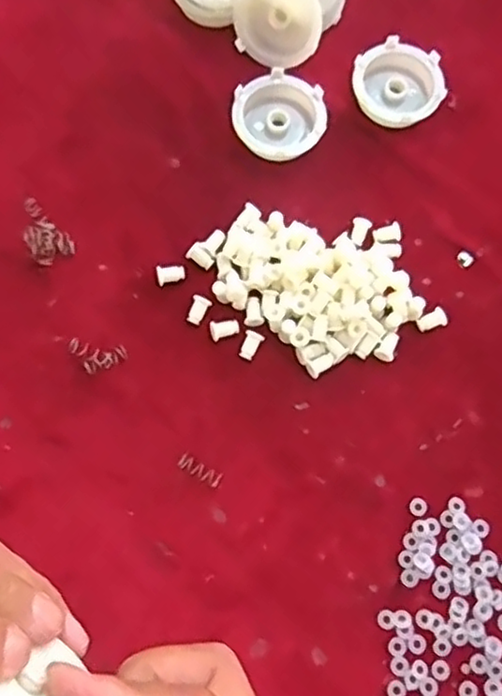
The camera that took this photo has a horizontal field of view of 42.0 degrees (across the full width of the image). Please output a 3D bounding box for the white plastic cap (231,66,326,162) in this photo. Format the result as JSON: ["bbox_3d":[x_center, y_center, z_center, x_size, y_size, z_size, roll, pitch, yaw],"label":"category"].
[{"bbox_3d":[0.018,-0.148,0.417,0.056,0.011,0.054,0,75,-2],"label":"white plastic cap"}]

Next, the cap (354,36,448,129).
[{"bbox_3d":[0.096,-0.172,0.426,0.056,0.010,0.059,0,75,-2],"label":"cap"}]

